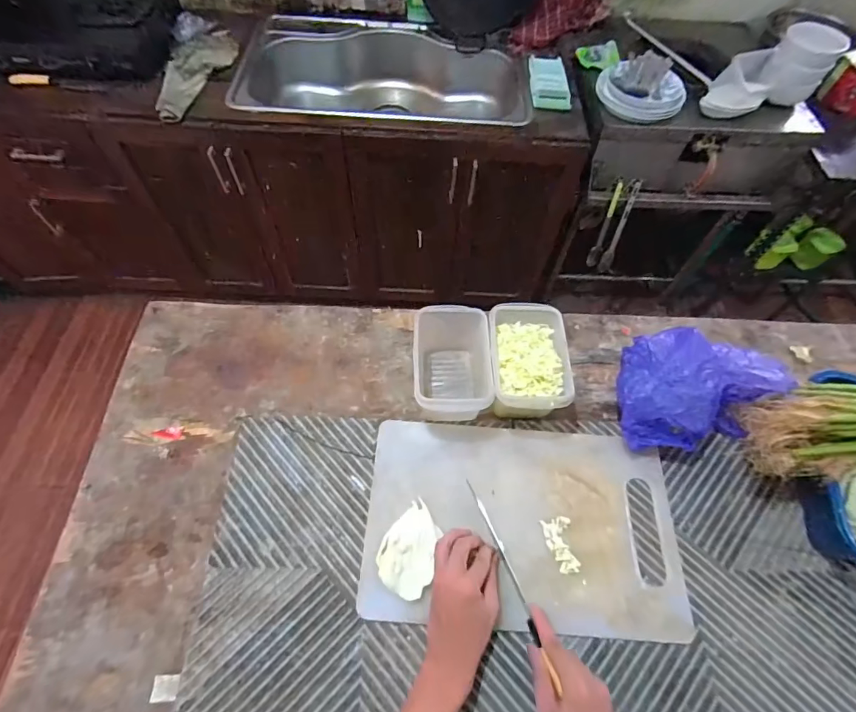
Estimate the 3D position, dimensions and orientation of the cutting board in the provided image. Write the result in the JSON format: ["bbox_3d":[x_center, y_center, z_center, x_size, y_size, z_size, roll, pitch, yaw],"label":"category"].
[{"bbox_3d":[0.122,0.213,0.579,0.396,0.016,0.247,4,60,1],"label":"cutting board"}]

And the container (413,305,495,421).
[{"bbox_3d":[0.035,0.018,0.651,0.106,0.101,0.163,1,60,0],"label":"container"}]

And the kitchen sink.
[{"bbox_3d":[-0.127,-0.808,1.387,0.840,0.234,0.463,8,60,3],"label":"kitchen sink"}]

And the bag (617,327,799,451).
[{"bbox_3d":[0.343,0.040,0.605,0.179,0.146,0.150,-13,61,-9],"label":"bag"}]

